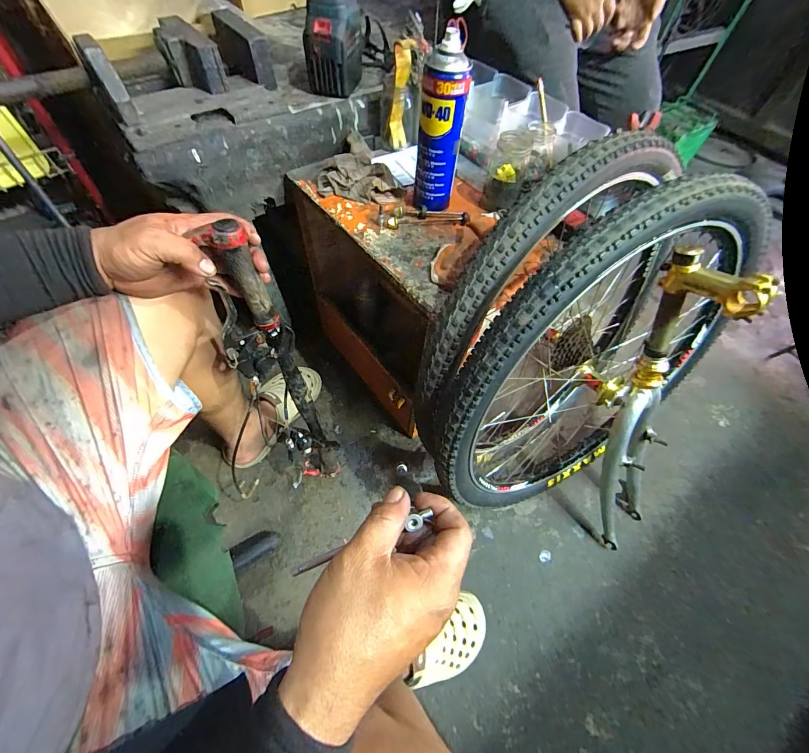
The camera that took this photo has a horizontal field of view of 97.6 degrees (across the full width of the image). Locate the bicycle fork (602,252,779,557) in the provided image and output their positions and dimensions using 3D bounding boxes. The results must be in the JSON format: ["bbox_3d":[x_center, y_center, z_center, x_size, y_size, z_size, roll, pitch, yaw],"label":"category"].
[{"bbox_3d":[0.432,0.082,0.600,0.107,0.577,0.116,-10,33,-9],"label":"bicycle fork"}]

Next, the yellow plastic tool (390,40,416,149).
[{"bbox_3d":[-0.007,-0.507,0.647,0.033,0.161,0.019,-2,61,-5],"label":"yellow plastic tool"}]

